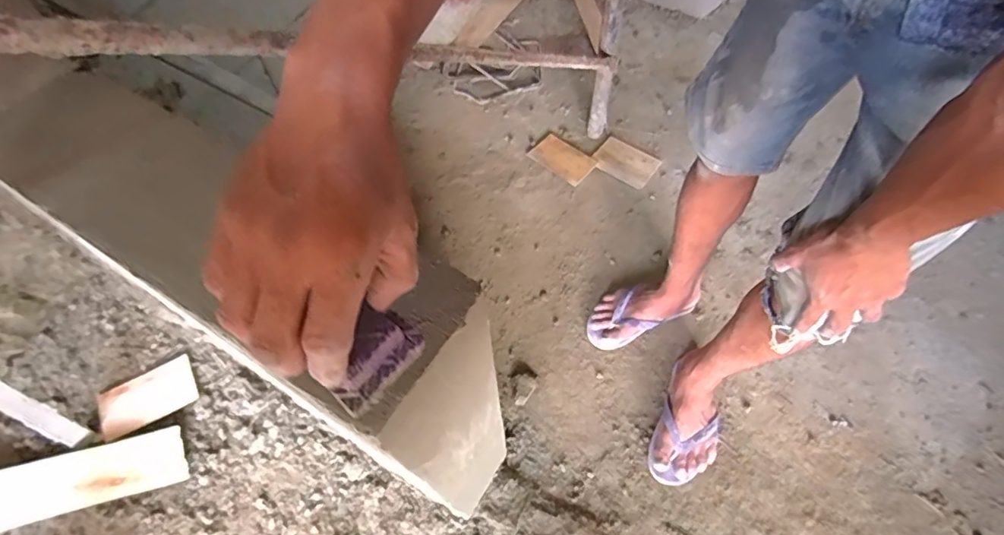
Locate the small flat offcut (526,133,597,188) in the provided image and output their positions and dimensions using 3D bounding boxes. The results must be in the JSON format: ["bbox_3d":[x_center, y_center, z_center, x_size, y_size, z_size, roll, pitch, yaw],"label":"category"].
[{"bbox_3d":[0.157,-0.284,1.340,0.159,0.008,0.104,37,69,20],"label":"small flat offcut"}]

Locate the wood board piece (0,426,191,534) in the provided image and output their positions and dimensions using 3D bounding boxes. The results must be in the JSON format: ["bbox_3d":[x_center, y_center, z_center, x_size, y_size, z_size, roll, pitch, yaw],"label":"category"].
[{"bbox_3d":[-0.853,0.411,0.942,0.502,0.029,0.112,-13,87,-11],"label":"wood board piece"}]

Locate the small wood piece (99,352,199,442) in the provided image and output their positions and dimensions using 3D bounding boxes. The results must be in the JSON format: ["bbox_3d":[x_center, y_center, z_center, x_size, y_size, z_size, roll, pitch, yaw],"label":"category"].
[{"bbox_3d":[-0.706,0.253,1.031,0.178,0.010,0.100,-27,64,-12],"label":"small wood piece"}]

